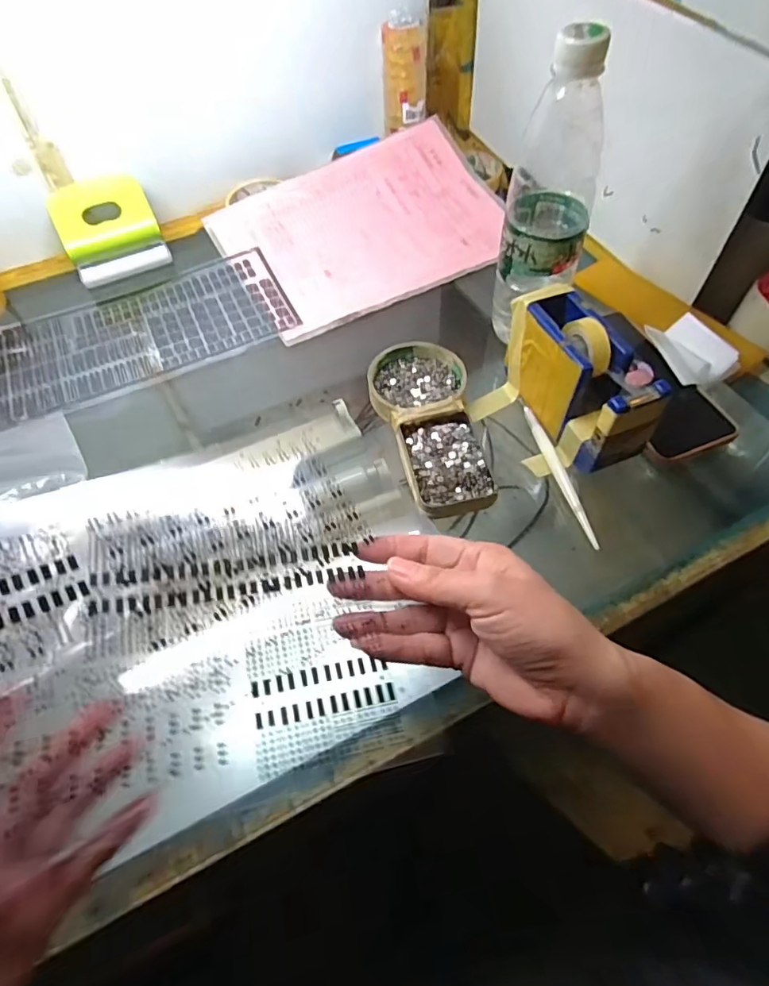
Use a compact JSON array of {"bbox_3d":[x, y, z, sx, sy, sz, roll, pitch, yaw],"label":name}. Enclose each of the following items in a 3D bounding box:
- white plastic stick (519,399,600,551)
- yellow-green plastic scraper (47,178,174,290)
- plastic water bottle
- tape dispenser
[{"bbox_3d":[0.135,-0.021,0.413,0.013,0.008,0.143,-14,57,-6],"label":"white plastic stick"},{"bbox_3d":[-0.296,-0.285,0.573,0.099,0.044,0.096,-20,94,-12],"label":"yellow-green plastic scraper"},{"bbox_3d":[0.130,-0.222,0.417,0.062,0.224,0.065,14,58,12],"label":"plastic water bottle"},{"bbox_3d":[0.147,-0.089,0.406,0.049,0.073,0.132,-23,58,-12],"label":"tape dispenser"}]

